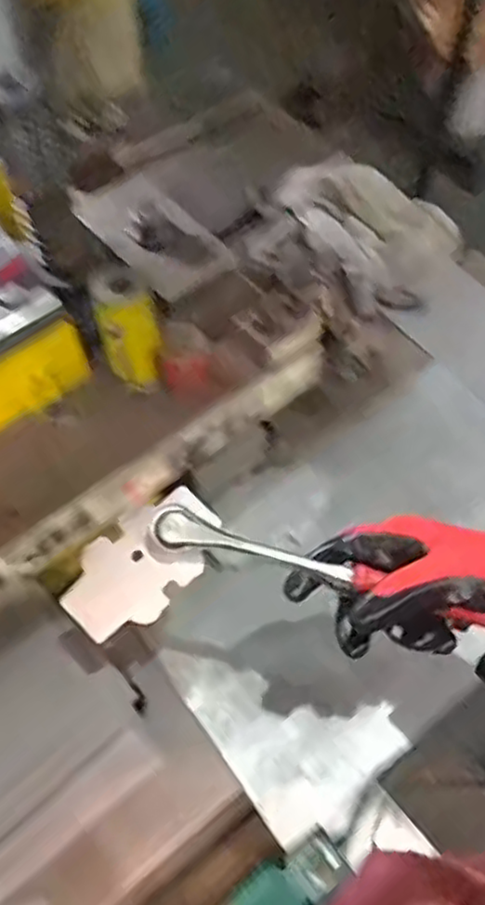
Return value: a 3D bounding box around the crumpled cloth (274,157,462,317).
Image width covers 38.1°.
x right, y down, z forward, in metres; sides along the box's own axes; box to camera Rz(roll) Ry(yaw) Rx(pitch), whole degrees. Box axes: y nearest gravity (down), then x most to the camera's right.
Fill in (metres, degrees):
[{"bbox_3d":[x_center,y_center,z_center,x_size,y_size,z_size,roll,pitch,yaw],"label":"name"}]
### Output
[{"bbox_3d":[0.159,-0.260,0.803,0.166,0.062,0.189,-29,62,-16],"label":"crumpled cloth"}]

